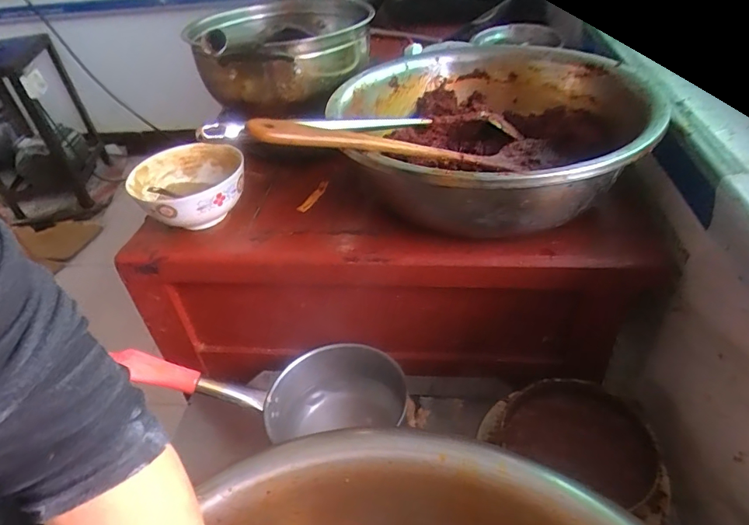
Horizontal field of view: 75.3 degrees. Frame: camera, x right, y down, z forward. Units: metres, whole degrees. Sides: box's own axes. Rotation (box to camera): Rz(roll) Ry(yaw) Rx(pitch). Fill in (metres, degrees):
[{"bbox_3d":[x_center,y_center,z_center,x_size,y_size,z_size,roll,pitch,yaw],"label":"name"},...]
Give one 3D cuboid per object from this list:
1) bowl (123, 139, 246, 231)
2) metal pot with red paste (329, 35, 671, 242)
[{"bbox_3d":[-0.217,-0.088,0.581,0.122,0.071,0.130,-4,42,3],"label":"bowl"},{"bbox_3d":[0.128,-0.151,0.548,0.318,0.093,0.343,-16,43,-10],"label":"metal pot with red paste"}]

